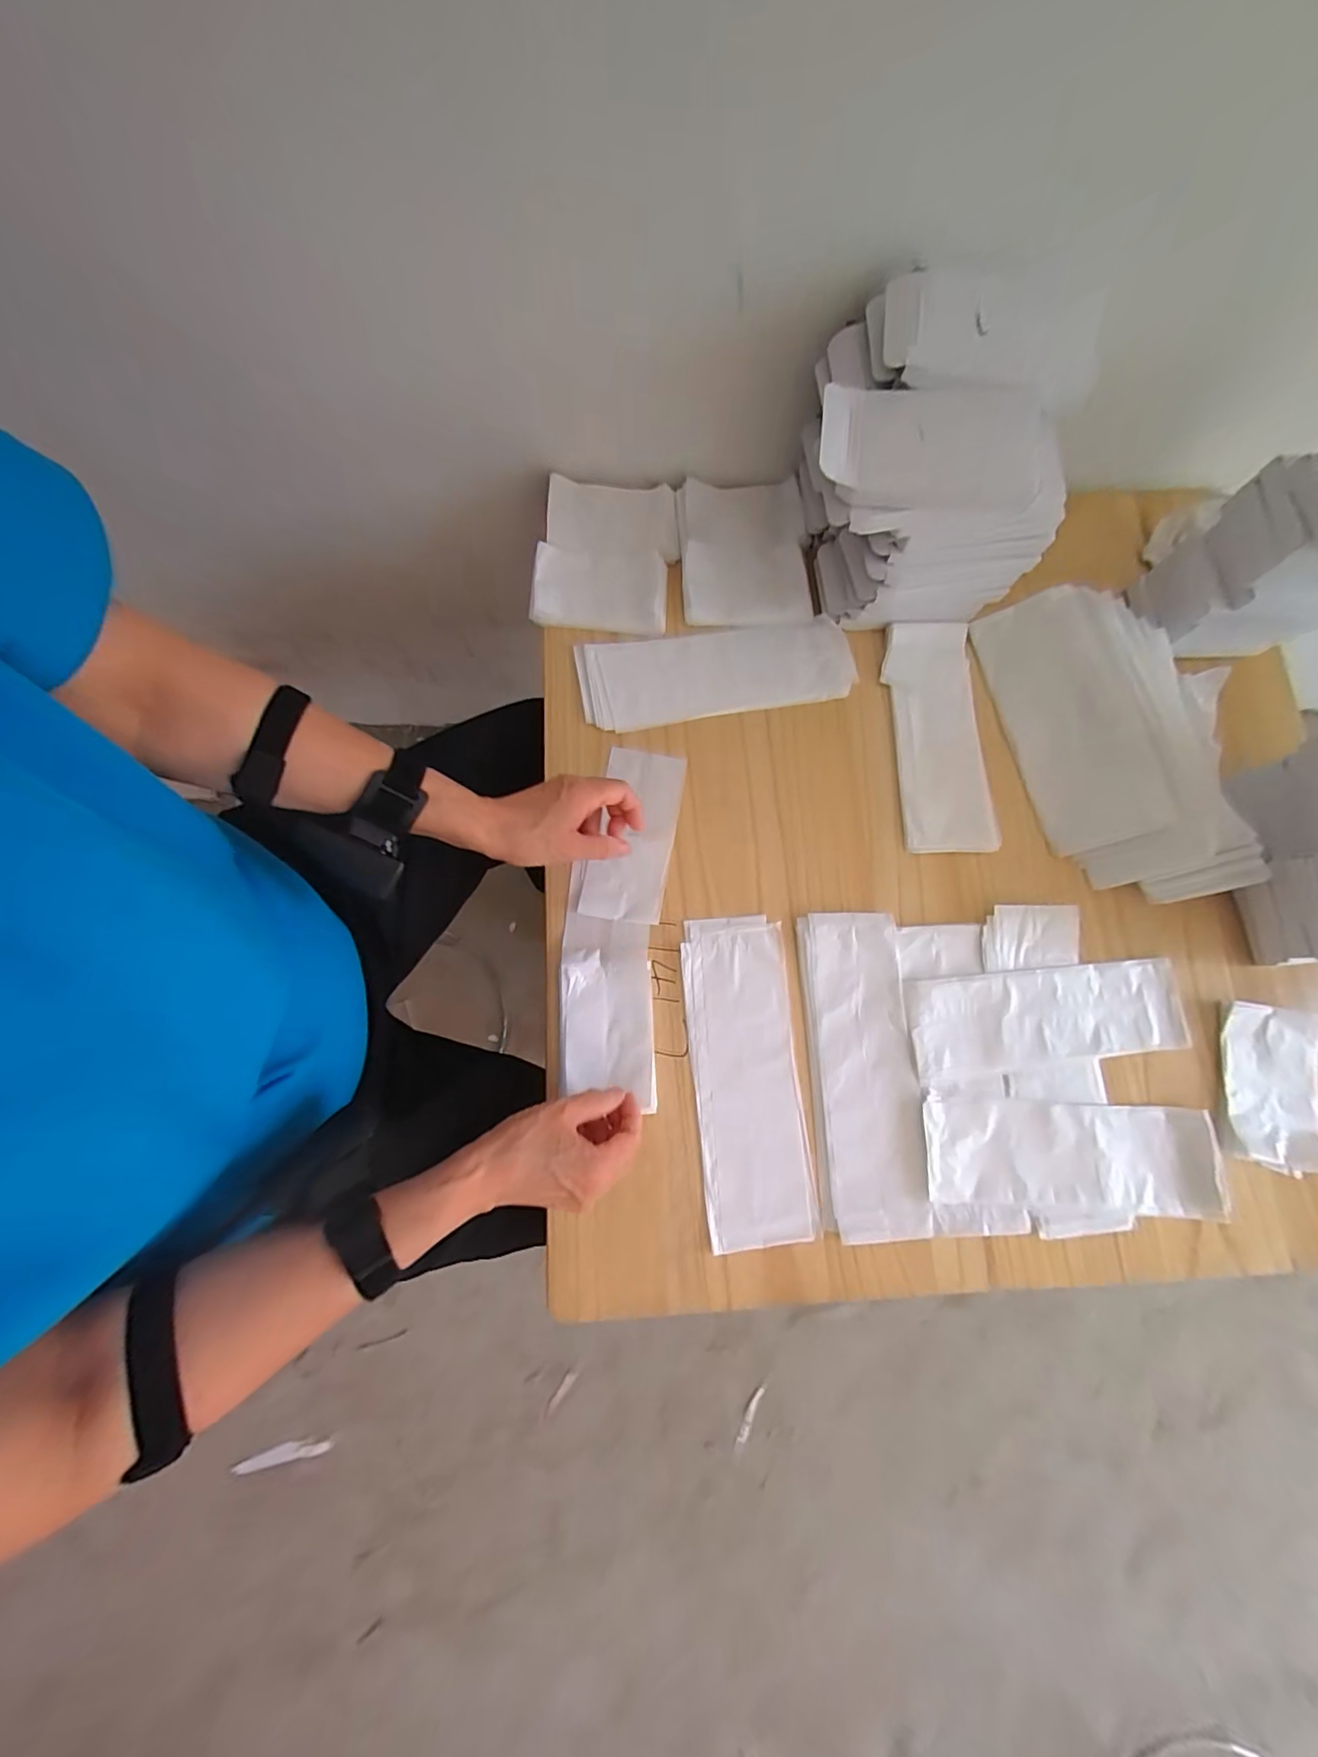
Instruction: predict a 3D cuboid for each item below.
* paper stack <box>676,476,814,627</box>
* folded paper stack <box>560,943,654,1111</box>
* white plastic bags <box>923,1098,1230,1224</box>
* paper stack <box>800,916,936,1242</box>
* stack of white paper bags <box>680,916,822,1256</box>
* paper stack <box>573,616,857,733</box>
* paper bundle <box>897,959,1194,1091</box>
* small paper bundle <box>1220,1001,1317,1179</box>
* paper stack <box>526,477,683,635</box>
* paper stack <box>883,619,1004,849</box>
[{"bbox_3d":[0.085,-0.329,0.563,0.125,0.020,0.149,-2,78,0],"label":"paper stack"},{"bbox_3d":[-0.044,0.124,0.471,0.077,0.012,0.125,-2,78,0],"label":"folded paper stack"},{"bbox_3d":[0.338,0.231,0.463,0.233,0.010,0.084,3,78,1],"label":"white plastic bags"},{"bbox_3d":[0.174,0.161,0.477,0.087,0.005,0.260,-2,78,0],"label":"paper stack"},{"bbox_3d":[0.074,0.166,0.478,0.090,0.007,0.262,-5,78,-1],"label":"stack of white paper bags"},{"bbox_3d":[0.056,-0.205,0.551,0.263,0.015,0.090,-10,77,-4],"label":"paper stack"},{"bbox_3d":[0.340,0.123,0.491,0.246,0.014,0.086,-5,78,-1],"label":"paper bundle"},{"bbox_3d":[0.527,0.179,0.481,0.081,0.016,0.133,8,78,2],"label":"small paper bundle"},{"bbox_3d":[-0.051,-0.323,0.559,0.129,0.024,0.154,7,78,2],"label":"paper stack"},{"bbox_3d":[0.268,-0.139,0.537,0.082,0.016,0.224,-4,78,-1],"label":"paper stack"}]

